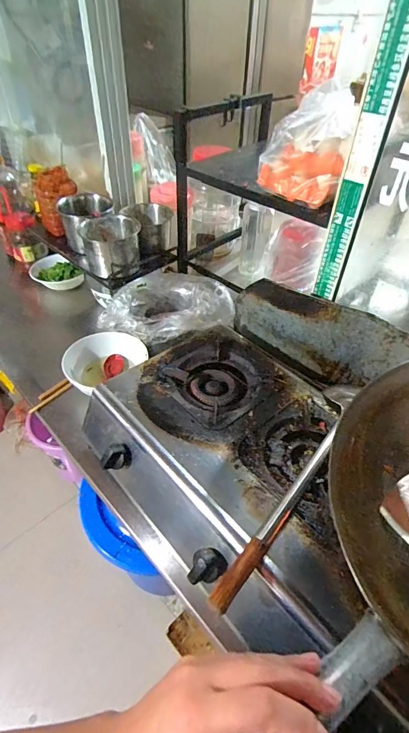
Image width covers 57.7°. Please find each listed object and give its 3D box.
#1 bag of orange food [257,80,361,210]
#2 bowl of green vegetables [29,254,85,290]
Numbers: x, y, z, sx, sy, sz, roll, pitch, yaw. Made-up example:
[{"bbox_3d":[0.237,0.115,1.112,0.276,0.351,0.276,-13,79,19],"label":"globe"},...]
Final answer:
[{"bbox_3d":[0.211,-0.427,0.711,0.156,0.153,0.169,26,50,22],"label":"bag of orange food"},{"bbox_3d":[-0.421,-0.265,1.043,0.125,0.047,0.152,-22,50,-22],"label":"bowl of green vegetables"}]

